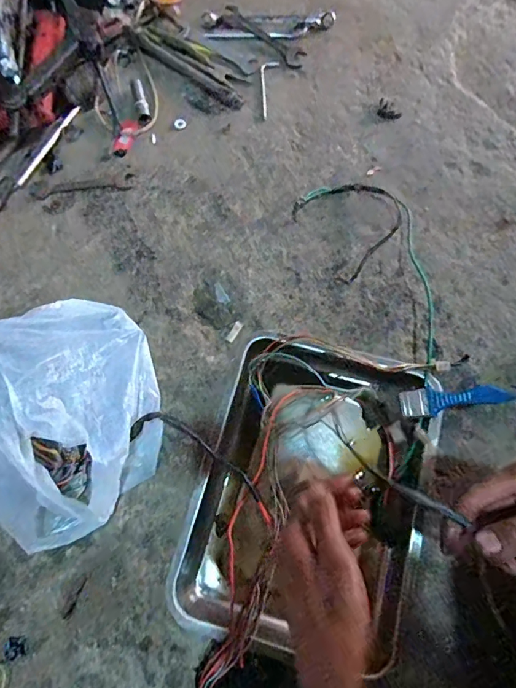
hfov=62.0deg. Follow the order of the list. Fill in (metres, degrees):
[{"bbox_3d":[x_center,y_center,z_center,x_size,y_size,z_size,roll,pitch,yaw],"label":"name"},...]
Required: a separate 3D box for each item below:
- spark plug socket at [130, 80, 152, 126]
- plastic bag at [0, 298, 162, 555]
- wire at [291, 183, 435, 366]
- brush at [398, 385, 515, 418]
[{"bbox_3d":[-0.194,-0.401,0.710,0.022,0.017,0.085,-15,73,-1],"label":"spark plug socket"},{"bbox_3d":[-0.247,0.079,0.517,0.266,0.133,0.255,-42,75,-9],"label":"plastic bag"},{"bbox_3d":[0.186,-0.124,0.624,0.139,0.026,0.301,-31,74,-6],"label":"wire"},{"bbox_3d":[0.234,0.063,0.496,0.134,0.015,0.033,-15,67,36],"label":"brush"}]

